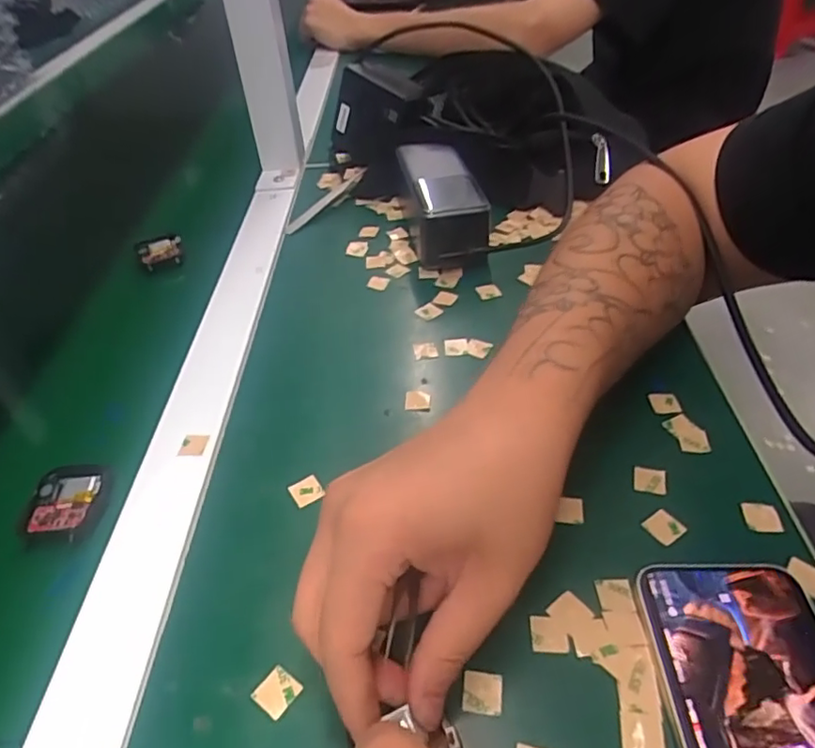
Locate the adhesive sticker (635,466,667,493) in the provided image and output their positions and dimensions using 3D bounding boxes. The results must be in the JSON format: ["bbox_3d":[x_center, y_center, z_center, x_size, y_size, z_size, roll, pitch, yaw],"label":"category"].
[{"bbox_3d":[0.128,0.055,0.311,0.016,0.004,0.016,8,45,13],"label":"adhesive sticker"}]

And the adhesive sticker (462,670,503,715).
[{"bbox_3d":[0.030,0.127,0.236,0.015,0.004,0.016,4,44,9],"label":"adhesive sticker"}]

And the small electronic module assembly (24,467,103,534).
[{"bbox_3d":[-0.181,0.065,0.315,0.036,0.008,0.039,-8,43,-4],"label":"small electronic module assembly"}]

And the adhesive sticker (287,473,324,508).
[{"bbox_3d":[-0.053,0.061,0.313,0.016,0.005,0.014,-24,47,-20],"label":"adhesive sticker"}]

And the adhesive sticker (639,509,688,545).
[{"bbox_3d":[0.126,0.075,0.290,0.015,0.004,0.016,-33,52,-18],"label":"adhesive sticker"}]

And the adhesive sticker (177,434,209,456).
[{"bbox_3d":[-0.123,0.041,0.339,0.016,0.004,0.014,1,62,11],"label":"adhesive sticker"}]

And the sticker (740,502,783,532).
[{"bbox_3d":[0.175,0.071,0.293,0.016,0.004,0.016,0,45,14],"label":"sticker"}]

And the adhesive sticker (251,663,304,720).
[{"bbox_3d":[-0.053,0.128,0.239,0.016,0.004,0.016,25,51,27],"label":"adhesive sticker"}]

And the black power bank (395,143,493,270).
[{"bbox_3d":[0.028,-0.137,0.475,0.055,0.049,0.133,-7,43,-3],"label":"black power bank"}]

